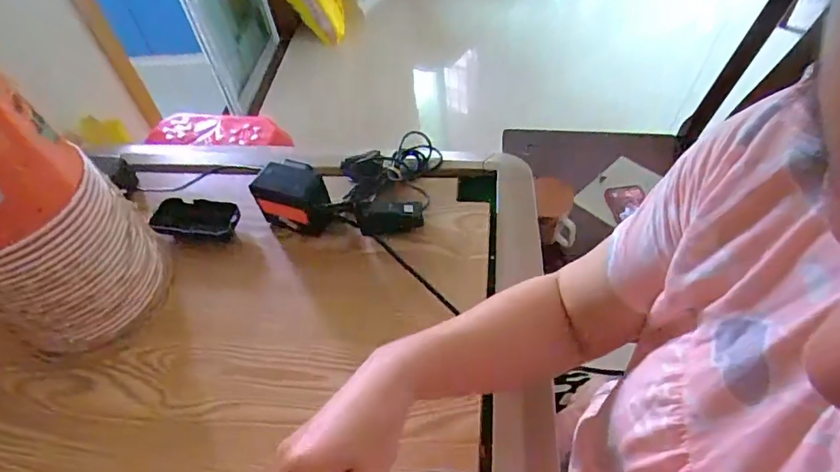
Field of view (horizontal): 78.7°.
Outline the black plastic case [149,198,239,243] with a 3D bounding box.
[{"bbox_3d":[-0.277,-0.021,0.637,0.108,0.017,0.054,4,51,10],"label":"black plastic case"}]

